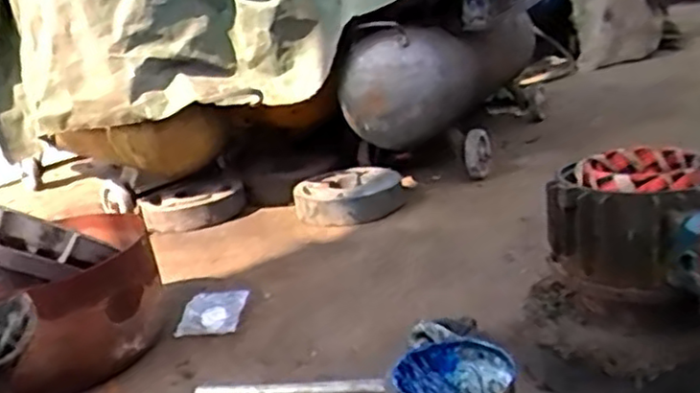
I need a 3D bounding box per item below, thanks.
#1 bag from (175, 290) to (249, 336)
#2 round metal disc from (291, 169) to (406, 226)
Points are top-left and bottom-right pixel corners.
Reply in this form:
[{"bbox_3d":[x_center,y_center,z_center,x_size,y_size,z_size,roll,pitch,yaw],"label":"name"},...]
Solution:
[{"bbox_3d":[-0.223,0.190,1.111,0.095,0.022,0.114,-5,18,2],"label":"bag"},{"bbox_3d":[-0.004,0.000,1.566,0.251,0.065,0.251,-6,18,1],"label":"round metal disc"}]

